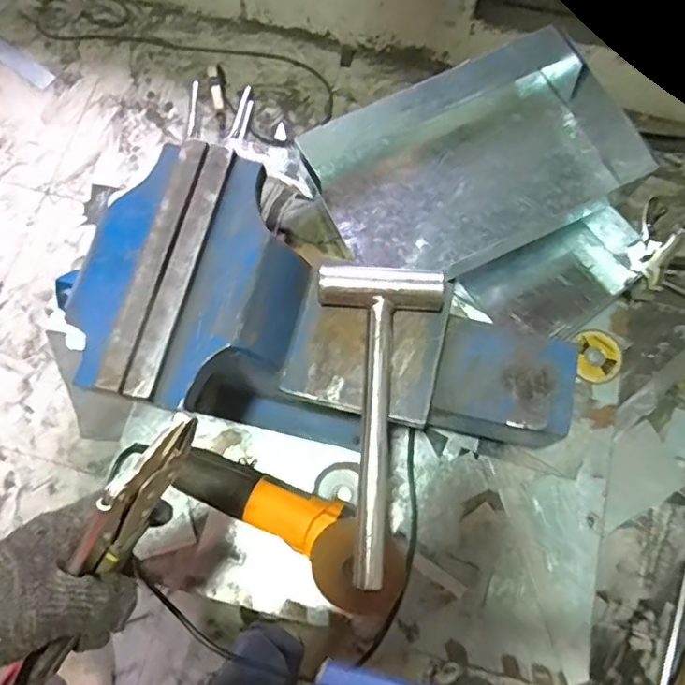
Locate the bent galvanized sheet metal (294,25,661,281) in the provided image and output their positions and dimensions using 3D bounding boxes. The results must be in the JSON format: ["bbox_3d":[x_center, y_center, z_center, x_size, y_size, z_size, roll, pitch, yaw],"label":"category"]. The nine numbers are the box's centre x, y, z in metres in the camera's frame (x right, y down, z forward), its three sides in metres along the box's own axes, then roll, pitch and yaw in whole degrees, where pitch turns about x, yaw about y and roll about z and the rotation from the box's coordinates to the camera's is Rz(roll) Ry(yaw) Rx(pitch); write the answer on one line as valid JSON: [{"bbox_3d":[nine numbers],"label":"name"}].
[{"bbox_3d":[0.166,-0.225,0.753,0.373,0.069,0.231,-26,76,-5],"label":"bent galvanized sheet metal"}]

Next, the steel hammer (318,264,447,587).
[{"bbox_3d":[0.030,0.073,0.555,0.118,0.033,0.288,4,74,2],"label":"steel hammer"}]

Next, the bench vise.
[{"bbox_3d":[-0.019,-0.015,0.656,0.513,0.265,0.251,8,74,3],"label":"bench vise"}]

